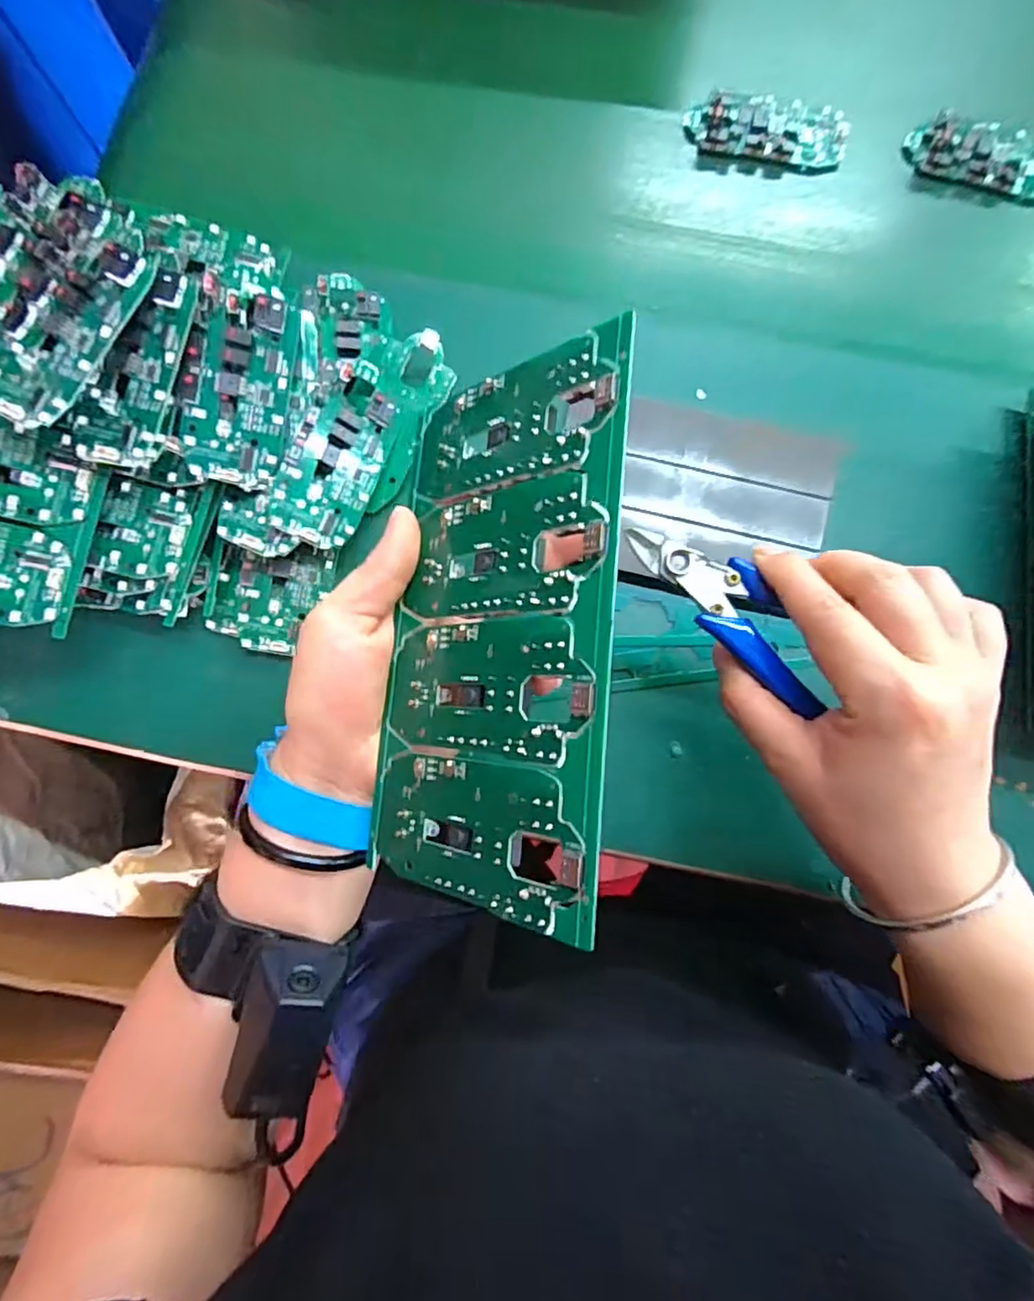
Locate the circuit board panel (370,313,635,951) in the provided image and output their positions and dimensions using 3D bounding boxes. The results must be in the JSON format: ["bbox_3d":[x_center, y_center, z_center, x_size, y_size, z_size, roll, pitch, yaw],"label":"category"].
[{"bbox_3d":[-0.009,-0.011,0.216,0.103,0.004,0.186,-2,80,43],"label":"circuit board panel"}]

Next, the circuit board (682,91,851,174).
[{"bbox_3d":[0.157,-0.329,0.393,0.100,0.013,0.043,8,79,1],"label":"circuit board"}]

